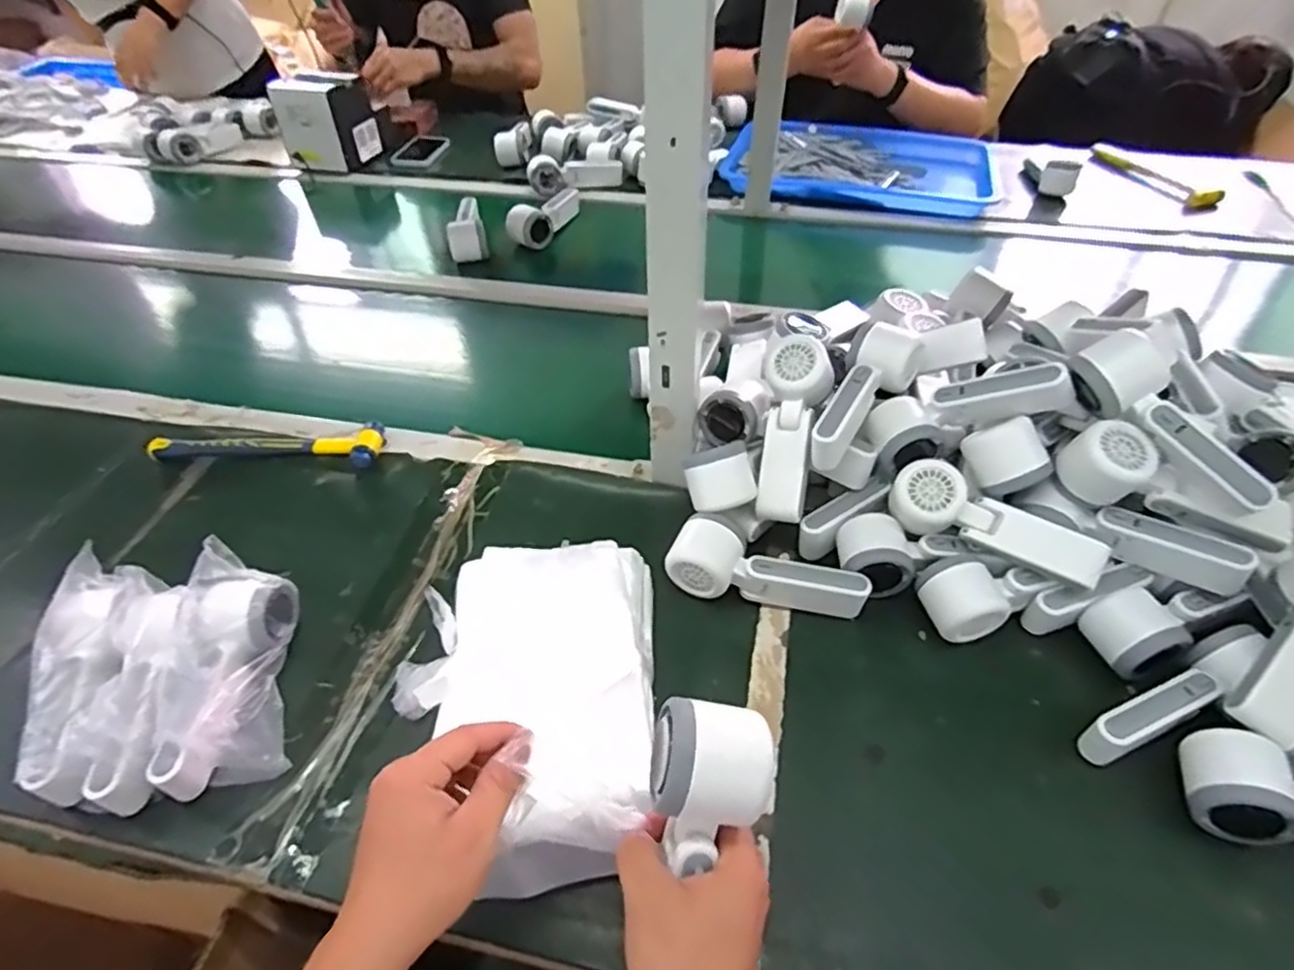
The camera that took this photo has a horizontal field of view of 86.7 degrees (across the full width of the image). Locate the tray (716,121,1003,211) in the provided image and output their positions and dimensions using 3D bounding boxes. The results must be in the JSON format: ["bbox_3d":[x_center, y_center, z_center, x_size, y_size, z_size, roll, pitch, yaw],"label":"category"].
[{"bbox_3d":[0.384,-0.588,1.263,0.477,0.055,0.307,5,46,6],"label":"tray"}]

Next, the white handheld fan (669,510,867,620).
[{"bbox_3d":[0.104,0.070,0.595,0.165,0.053,0.067,7,46,8],"label":"white handheld fan"}]

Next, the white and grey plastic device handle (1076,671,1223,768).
[{"bbox_3d":[0.359,0.164,0.488,0.104,0.037,0.024,-30,50,0],"label":"white and grey plastic device handle"}]

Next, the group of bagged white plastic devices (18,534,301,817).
[{"bbox_3d":[-0.362,0.141,0.522,0.156,0.084,0.179,-12,47,-10],"label":"group of bagged white plastic devices"}]

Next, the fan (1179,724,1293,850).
[{"bbox_3d":[0.448,0.215,0.455,0.165,0.064,0.062,11,47,11],"label":"fan"}]

